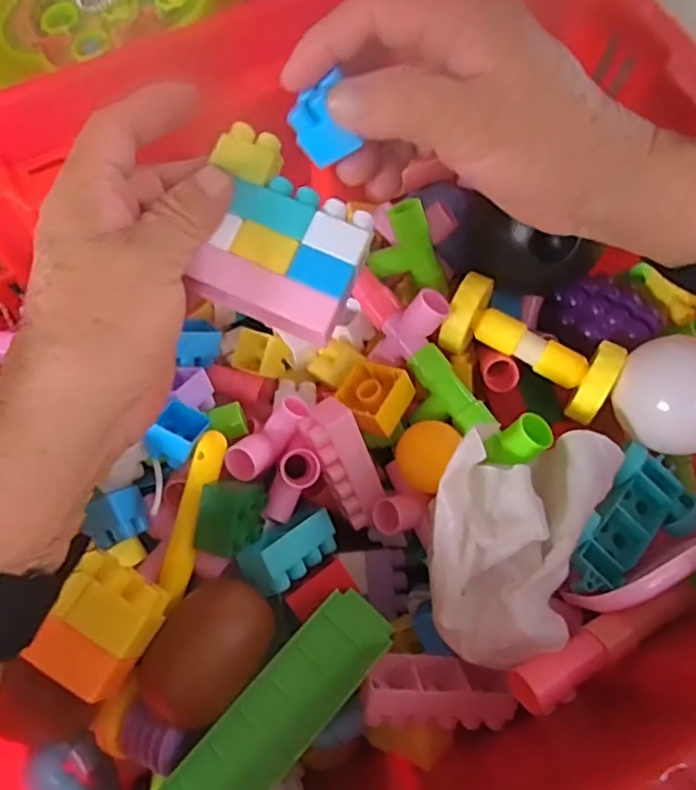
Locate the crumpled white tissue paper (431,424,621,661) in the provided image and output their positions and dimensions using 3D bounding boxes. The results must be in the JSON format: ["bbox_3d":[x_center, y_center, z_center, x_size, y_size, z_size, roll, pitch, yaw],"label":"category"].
[{"bbox_3d":[0.073,0.061,0.285,0.070,0.034,0.110,24,69,10],"label":"crumpled white tissue paper"}]

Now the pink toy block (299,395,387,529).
[{"bbox_3d":[-0.001,0.037,0.321,0.025,0.018,0.069,-26,114,-10],"label":"pink toy block"}]

